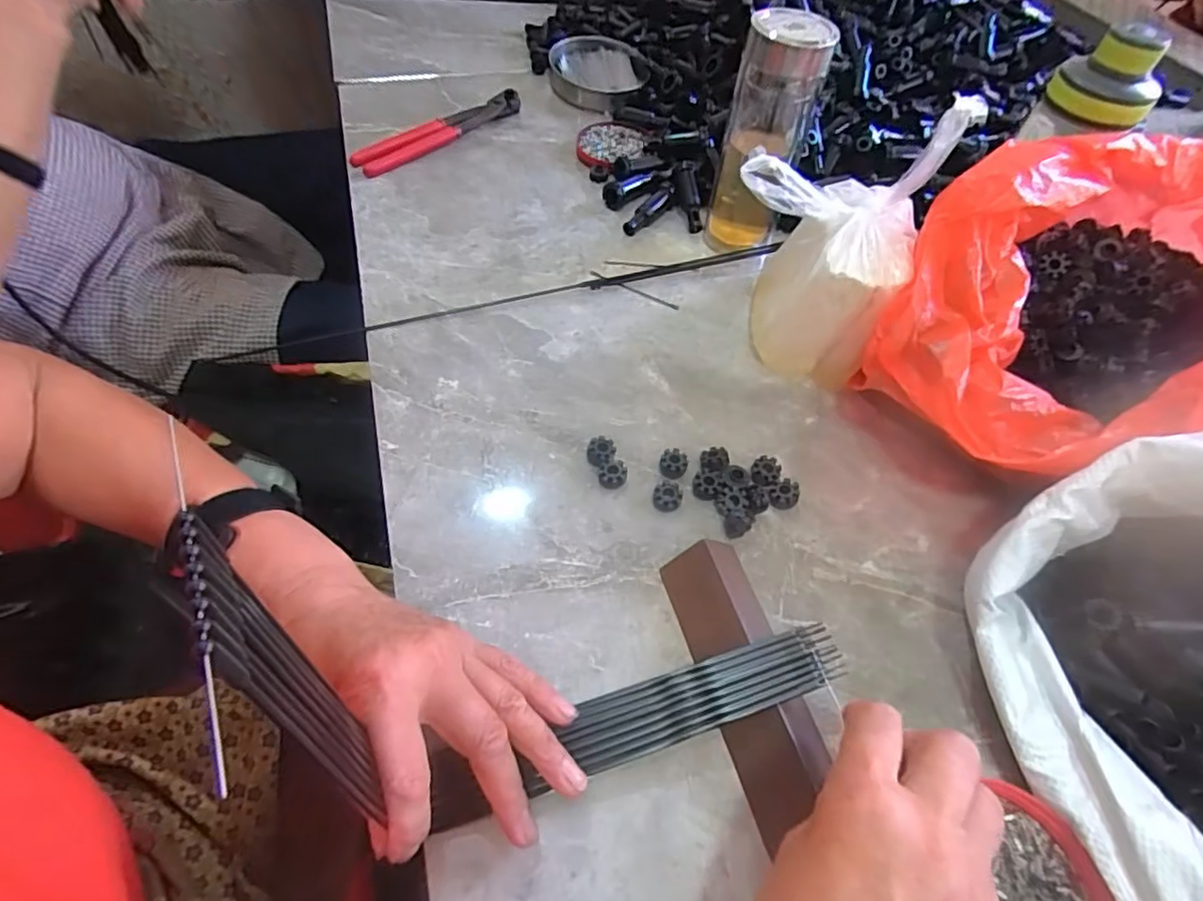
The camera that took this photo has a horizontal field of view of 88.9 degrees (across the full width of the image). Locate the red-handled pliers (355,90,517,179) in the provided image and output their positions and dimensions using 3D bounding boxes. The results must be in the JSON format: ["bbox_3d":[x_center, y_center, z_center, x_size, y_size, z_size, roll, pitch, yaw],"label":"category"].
[{"bbox_3d":[-0.171,-0.339,0.646,0.043,0.019,0.201,38,60,20],"label":"red-handled pliers"}]

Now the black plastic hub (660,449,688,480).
[{"bbox_3d":[0.049,0.010,0.418,0.018,0.013,0.020,18,55,8],"label":"black plastic hub"}]

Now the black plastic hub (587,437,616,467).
[{"bbox_3d":[0.000,0.003,0.421,0.017,0.013,0.020,19,55,8],"label":"black plastic hub"}]

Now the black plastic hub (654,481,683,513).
[{"bbox_3d":[0.044,0.030,0.404,0.018,0.013,0.018,2,55,-3],"label":"black plastic hub"}]

